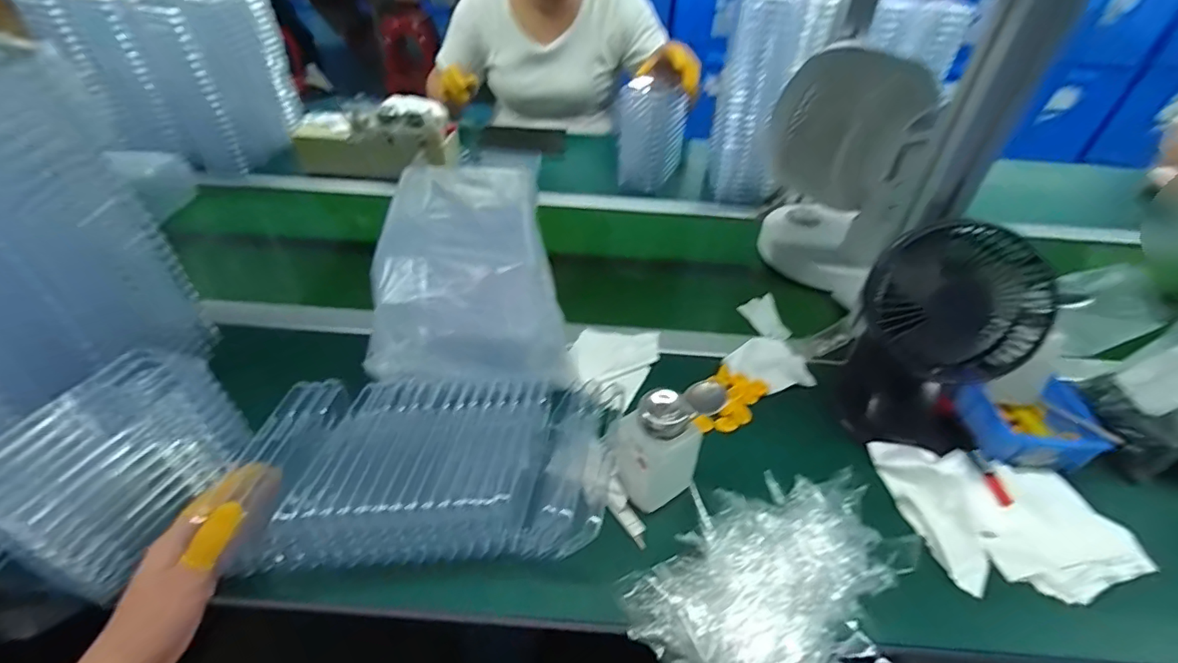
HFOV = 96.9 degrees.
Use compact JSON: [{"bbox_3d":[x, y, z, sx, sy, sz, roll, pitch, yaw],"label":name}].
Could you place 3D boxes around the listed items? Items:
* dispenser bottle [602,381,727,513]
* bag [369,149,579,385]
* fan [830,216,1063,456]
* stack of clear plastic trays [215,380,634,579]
[{"bbox_3d":[0.064,0.094,0.438,0.075,0.115,0.050,-15,44,-19],"label":"dispenser bottle"},{"bbox_3d":[-0.119,-0.084,0.569,0.178,0.105,0.306,-2,41,-5],"label":"bag"},{"bbox_3d":[0.321,0.010,0.484,0.120,0.192,0.106,27,46,26],"label":"fan"},{"bbox_3d":[-0.121,0.111,0.440,0.289,0.072,0.138,-1,41,-4],"label":"stack of clear plastic trays"}]

